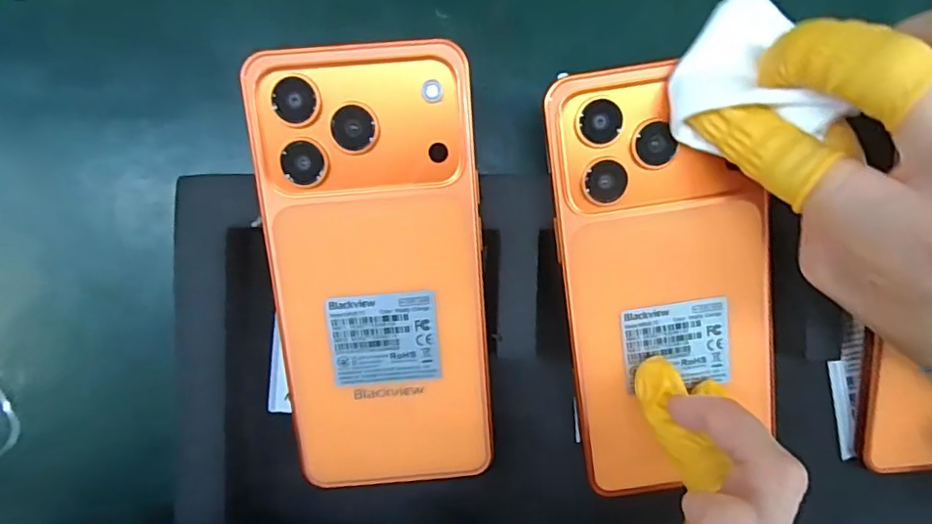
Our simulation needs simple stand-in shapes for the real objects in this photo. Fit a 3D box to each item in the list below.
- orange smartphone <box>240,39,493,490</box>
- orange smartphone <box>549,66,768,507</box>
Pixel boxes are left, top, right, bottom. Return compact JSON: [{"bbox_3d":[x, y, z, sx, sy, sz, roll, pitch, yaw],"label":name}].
[{"bbox_3d":[-0.032,0.008,0.204,0.076,0.007,0.162,-4,104,0],"label":"orange smartphone"},{"bbox_3d":[0.075,0.010,0.205,0.075,0.007,0.157,-10,104,2],"label":"orange smartphone"}]

